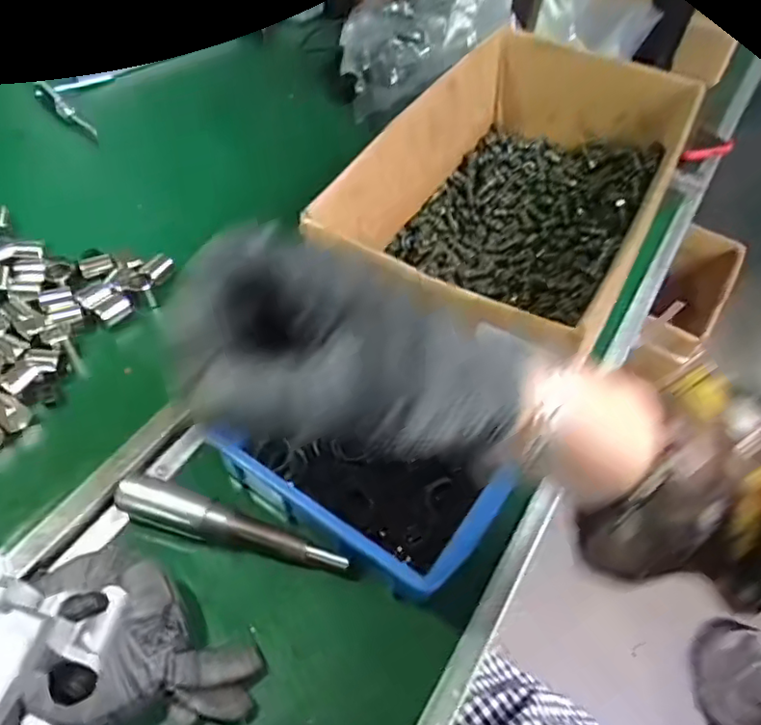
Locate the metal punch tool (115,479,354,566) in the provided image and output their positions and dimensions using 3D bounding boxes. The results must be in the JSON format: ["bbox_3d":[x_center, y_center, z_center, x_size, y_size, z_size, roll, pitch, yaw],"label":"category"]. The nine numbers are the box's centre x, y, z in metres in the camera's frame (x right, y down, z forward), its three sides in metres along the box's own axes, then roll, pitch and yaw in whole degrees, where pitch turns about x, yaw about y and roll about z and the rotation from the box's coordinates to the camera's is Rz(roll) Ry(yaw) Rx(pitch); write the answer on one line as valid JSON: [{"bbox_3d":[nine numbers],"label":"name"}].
[{"bbox_3d":[-0.108,0.121,0.435,0.167,0.020,0.029,18,52,9],"label":"metal punch tool"}]

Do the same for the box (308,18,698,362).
[{"bbox_3d":[0.129,-0.151,0.579,0.222,0.133,0.406,26,54,15],"label":"box"}]

